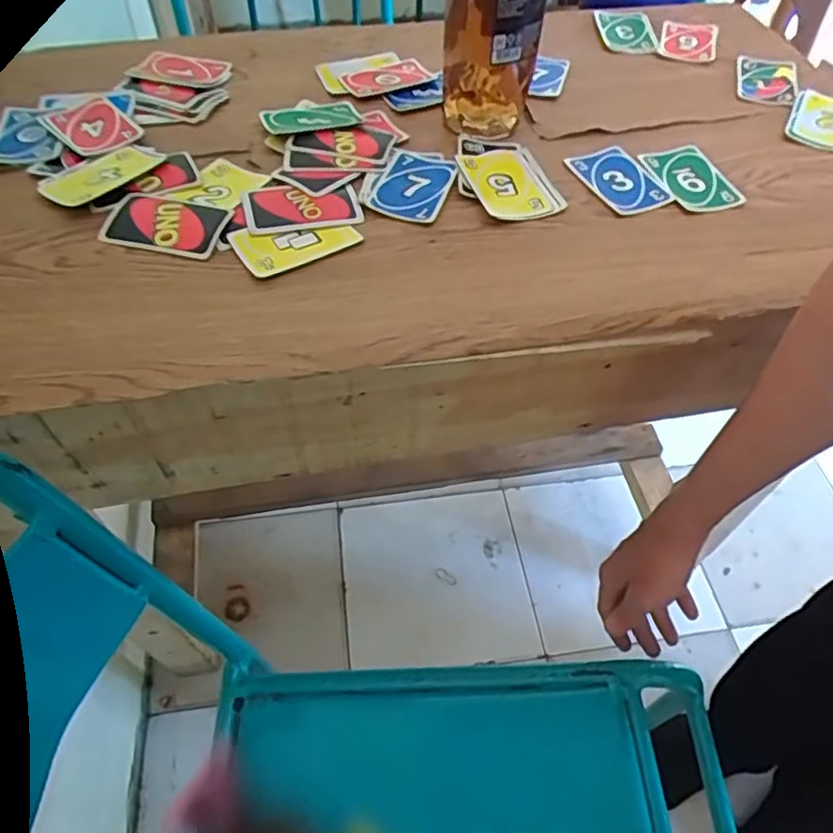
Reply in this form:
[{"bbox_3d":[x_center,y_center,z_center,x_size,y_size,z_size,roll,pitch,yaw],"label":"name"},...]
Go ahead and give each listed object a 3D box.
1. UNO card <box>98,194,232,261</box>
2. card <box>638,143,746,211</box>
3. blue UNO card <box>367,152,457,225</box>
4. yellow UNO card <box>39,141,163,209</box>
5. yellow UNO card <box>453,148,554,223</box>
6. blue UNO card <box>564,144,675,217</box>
[{"bbox_3d":[-0.185,-0.142,0.459,0.086,0.009,0.064,8,59,3],"label":"UNO card"},{"bbox_3d":[0.228,-0.199,0.521,0.052,0.005,0.085,-16,57,-4],"label":"card"},{"bbox_3d":[-0.003,-0.187,0.502,0.057,0.006,0.091,18,56,6],"label":"blue UNO card"},{"bbox_3d":[-0.243,-0.189,0.487,0.088,0.004,0.055,-39,61,-24],"label":"yellow UNO card"},{"bbox_3d":[0.071,-0.190,0.507,0.058,0.008,0.095,-11,52,-9],"label":"yellow UNO card"},{"bbox_3d":[0.168,-0.198,0.520,0.062,0.004,0.089,-15,56,-12],"label":"blue UNO card"}]

